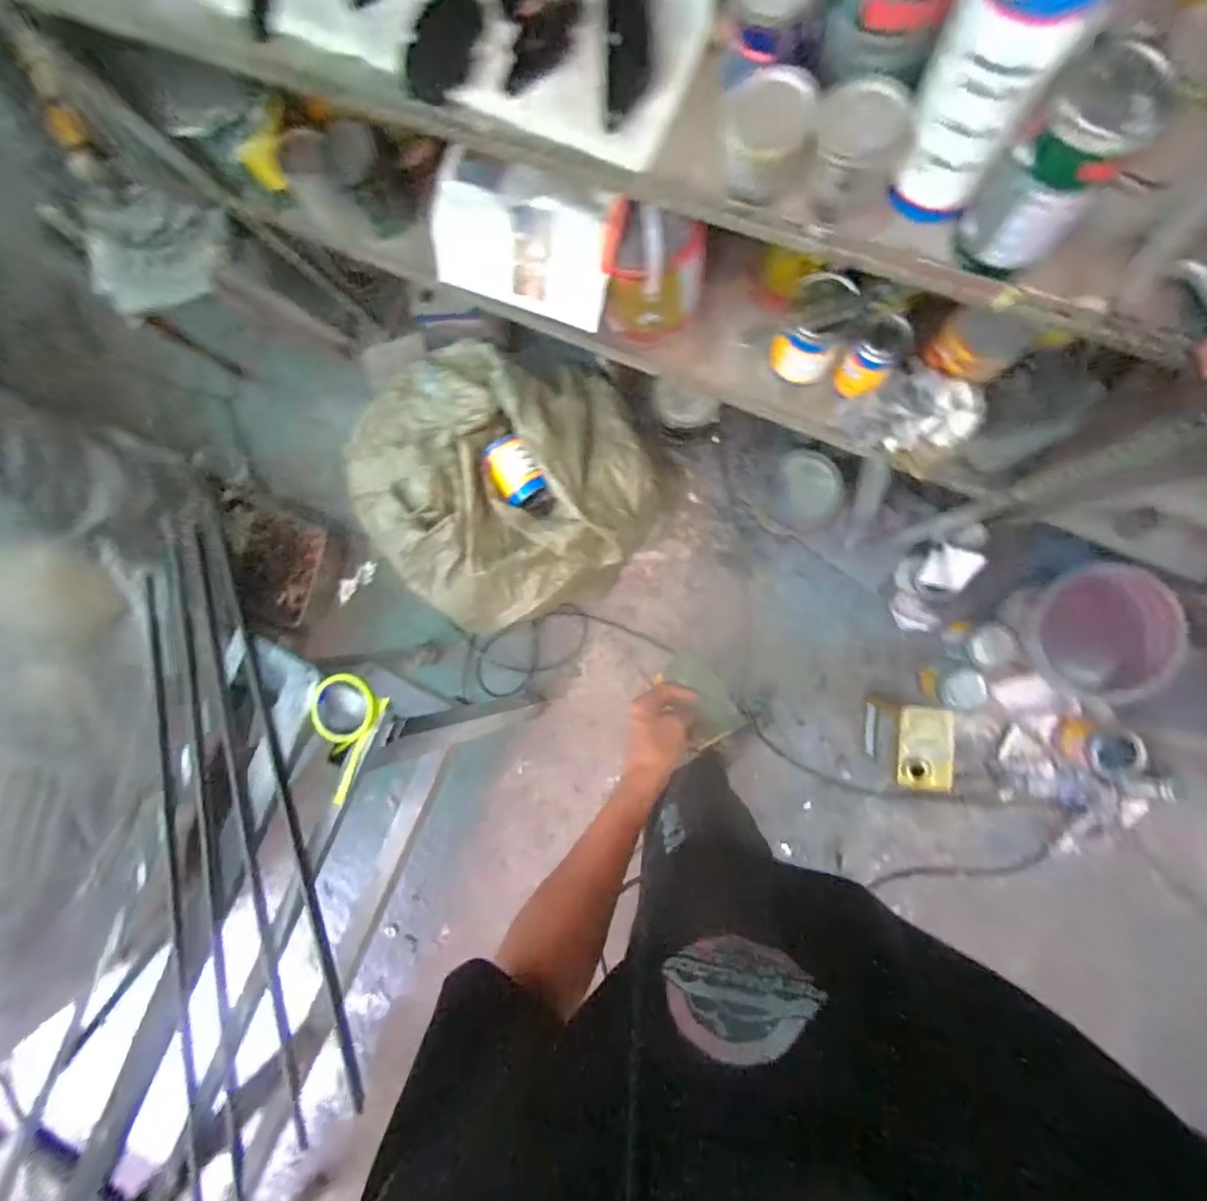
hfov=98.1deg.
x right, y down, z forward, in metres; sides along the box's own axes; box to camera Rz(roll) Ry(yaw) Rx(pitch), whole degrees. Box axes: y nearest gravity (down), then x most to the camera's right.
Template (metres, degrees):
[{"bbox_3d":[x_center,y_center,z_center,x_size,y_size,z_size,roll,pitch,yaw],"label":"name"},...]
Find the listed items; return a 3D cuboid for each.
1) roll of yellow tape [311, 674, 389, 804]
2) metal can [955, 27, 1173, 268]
[{"bbox_3d":[-0.377,0.185,0.739,0.100,0.026,0.170,20,91,8],"label":"roll of yellow tape"},{"bbox_3d":[0.336,-0.323,0.390,0.072,0.123,0.072,0,88,8],"label":"metal can"}]

